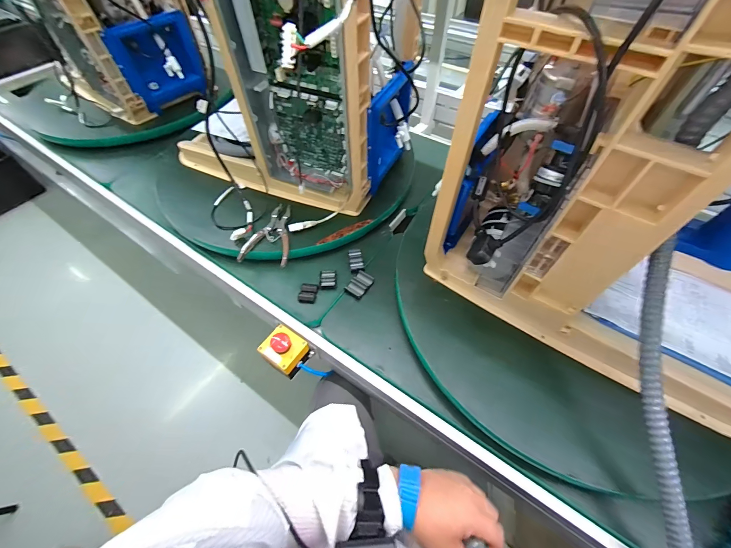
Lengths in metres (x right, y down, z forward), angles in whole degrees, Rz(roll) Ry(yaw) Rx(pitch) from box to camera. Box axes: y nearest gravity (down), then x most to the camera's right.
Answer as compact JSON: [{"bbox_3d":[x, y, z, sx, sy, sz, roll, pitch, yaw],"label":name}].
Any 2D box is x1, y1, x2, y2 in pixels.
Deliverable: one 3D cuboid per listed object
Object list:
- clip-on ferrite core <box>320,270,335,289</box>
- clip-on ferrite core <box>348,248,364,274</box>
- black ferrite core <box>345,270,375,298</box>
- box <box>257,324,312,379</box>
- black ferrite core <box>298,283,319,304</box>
[{"bbox_3d":[-0.084,0.012,0.696,0.033,0.010,0.044,-5,55,-2],"label":"clip-on ferrite core"},{"bbox_3d":[-0.021,-0.033,0.724,0.032,0.010,0.067,-7,55,-4],"label":"clip-on ferrite core"},{"bbox_3d":[-0.013,0.022,0.693,0.043,0.020,0.060,27,60,18],"label":"black ferrite core"},{"bbox_3d":[-0.170,0.162,0.651,0.084,0.078,0.075,27,60,19],"label":"box"},{"bbox_3d":[-0.125,0.041,0.673,0.037,0.017,0.043,4,55,4],"label":"black ferrite core"}]

